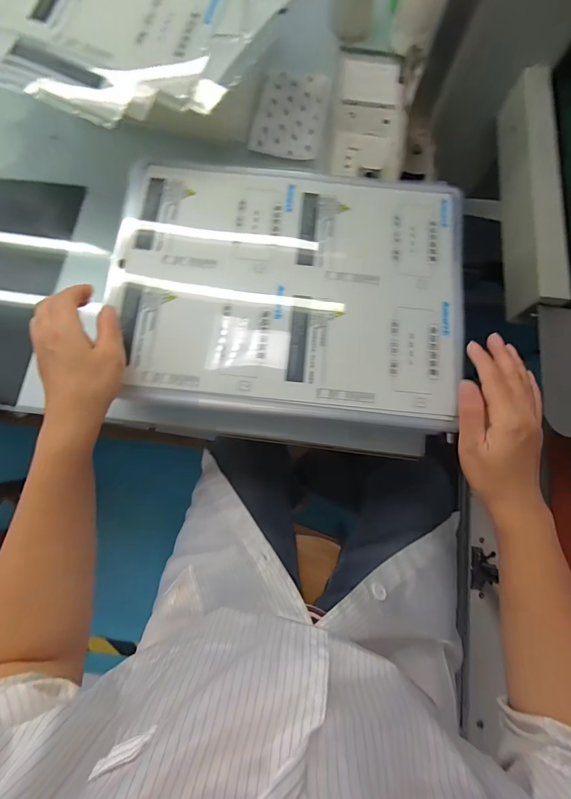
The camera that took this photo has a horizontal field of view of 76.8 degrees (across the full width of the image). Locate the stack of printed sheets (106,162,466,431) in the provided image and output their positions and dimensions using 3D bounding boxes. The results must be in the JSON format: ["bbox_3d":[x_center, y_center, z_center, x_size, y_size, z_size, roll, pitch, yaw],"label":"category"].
[{"bbox_3d":[0.004,-0.131,0.404,0.379,0.017,0.297,6,75,0],"label":"stack of printed sheets"}]

